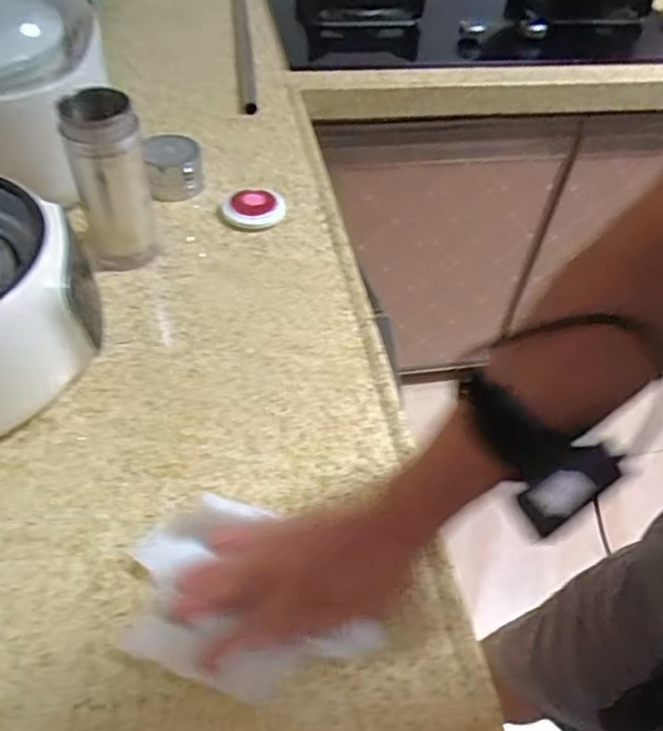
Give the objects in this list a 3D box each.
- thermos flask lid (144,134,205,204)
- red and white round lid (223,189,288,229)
[{"bbox_3d":[-0.184,-0.234,0.737,0.062,0.053,0.074,-8,50,-9],"label":"thermos flask lid"},{"bbox_3d":[-0.088,-0.182,0.722,0.069,0.021,0.076,-1,49,-3],"label":"red and white round lid"}]

